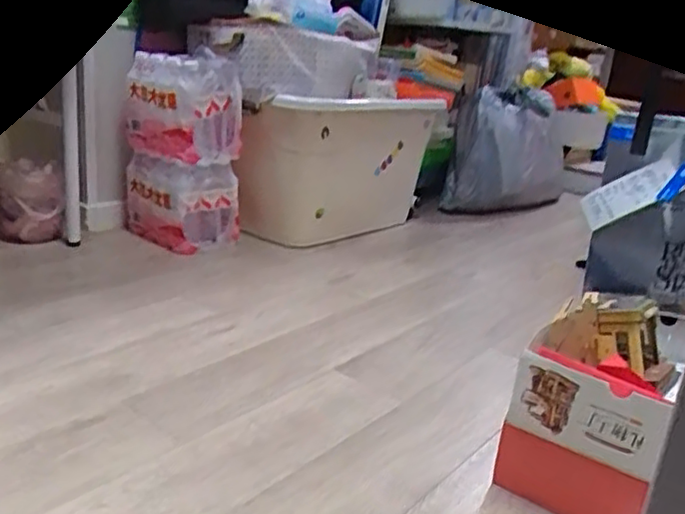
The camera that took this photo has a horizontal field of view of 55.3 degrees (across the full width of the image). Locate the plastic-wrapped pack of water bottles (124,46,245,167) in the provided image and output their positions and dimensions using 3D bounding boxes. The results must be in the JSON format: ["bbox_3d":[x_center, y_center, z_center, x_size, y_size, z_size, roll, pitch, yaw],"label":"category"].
[{"bbox_3d":[-0.381,-0.373,1.624,0.246,0.243,0.192,19,23,34],"label":"plastic-wrapped pack of water bottles"}]

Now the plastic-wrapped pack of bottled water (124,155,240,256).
[{"bbox_3d":[-0.410,-0.142,1.685,0.253,0.216,0.185,21,24,38],"label":"plastic-wrapped pack of bottled water"}]

